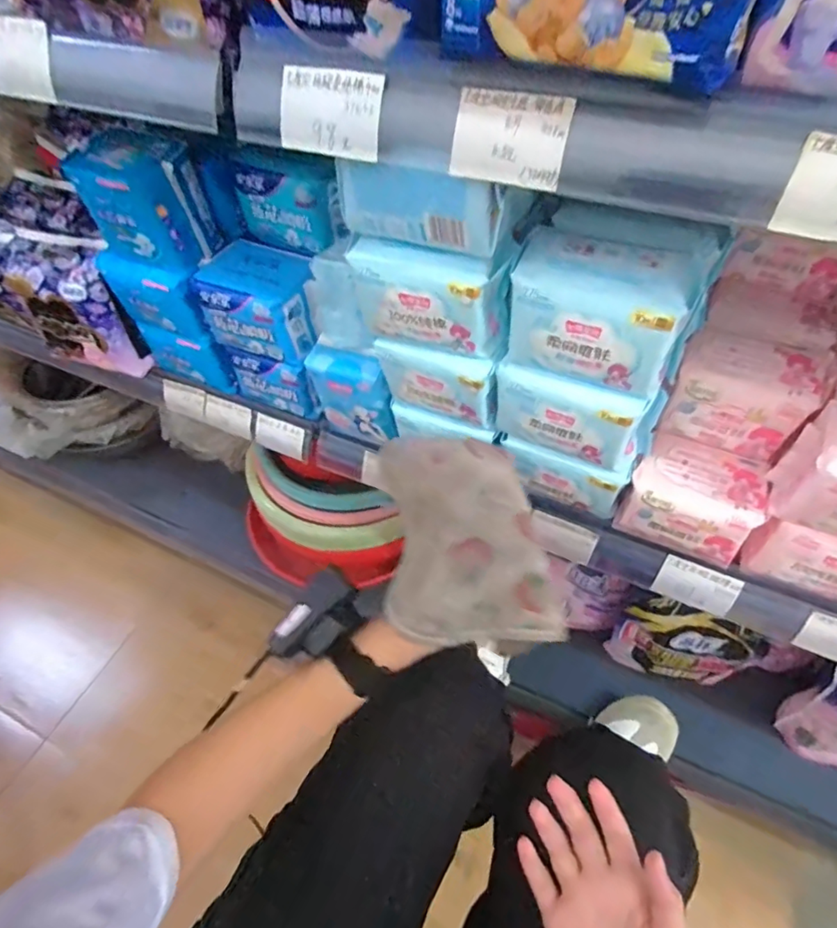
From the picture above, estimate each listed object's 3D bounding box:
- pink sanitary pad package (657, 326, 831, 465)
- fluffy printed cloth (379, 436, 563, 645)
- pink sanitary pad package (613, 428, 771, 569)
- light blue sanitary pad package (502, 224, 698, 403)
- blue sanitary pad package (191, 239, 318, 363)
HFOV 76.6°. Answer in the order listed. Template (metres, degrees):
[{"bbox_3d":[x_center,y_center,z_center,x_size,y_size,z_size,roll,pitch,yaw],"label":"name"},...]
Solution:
[{"bbox_3d":[0.276,-0.059,0.458,0.102,0.077,0.058,20,55,16],"label":"pink sanitary pad package"},{"bbox_3d":[0.028,0.042,0.386,0.107,0.071,0.177,-4,52,-2],"label":"fluffy printed cloth"},{"bbox_3d":[0.246,0.033,0.484,0.103,0.074,0.068,20,55,16],"label":"pink sanitary pad package"},{"bbox_3d":[0.131,-0.114,0.392,0.118,0.087,0.069,23,56,18],"label":"light blue sanitary pad package"},{"bbox_3d":[-0.165,-0.167,0.548,0.119,0.089,0.064,17,54,14],"label":"blue sanitary pad package"}]

